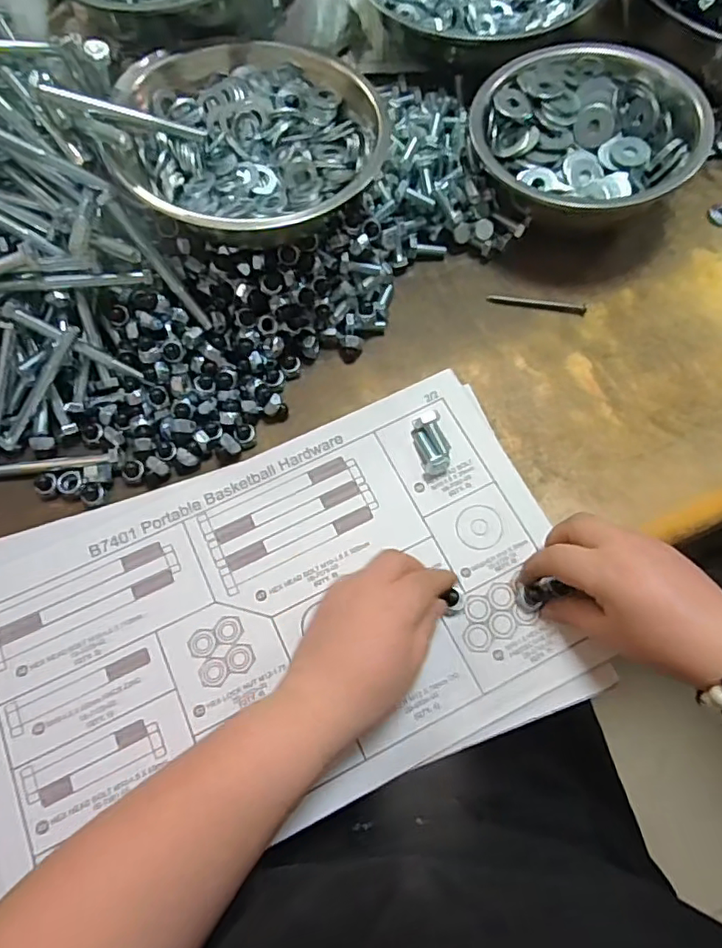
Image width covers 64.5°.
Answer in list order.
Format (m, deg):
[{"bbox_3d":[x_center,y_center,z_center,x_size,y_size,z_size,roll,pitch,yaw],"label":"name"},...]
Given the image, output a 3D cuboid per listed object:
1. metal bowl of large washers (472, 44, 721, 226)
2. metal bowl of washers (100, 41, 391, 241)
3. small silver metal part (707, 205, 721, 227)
[{"bbox_3d":[0.172,-0.269,0.459,0.163,0.064,0.152,0,71,1],"label":"metal bowl of large washers"},{"bbox_3d":[-0.087,-0.242,0.407,0.175,0.056,0.162,0,71,1],"label":"metal bowl of washers"},{"bbox_3d":[0.307,-0.221,0.486,0.023,0.006,0.022,-1,76,5],"label":"small silver metal part"}]

